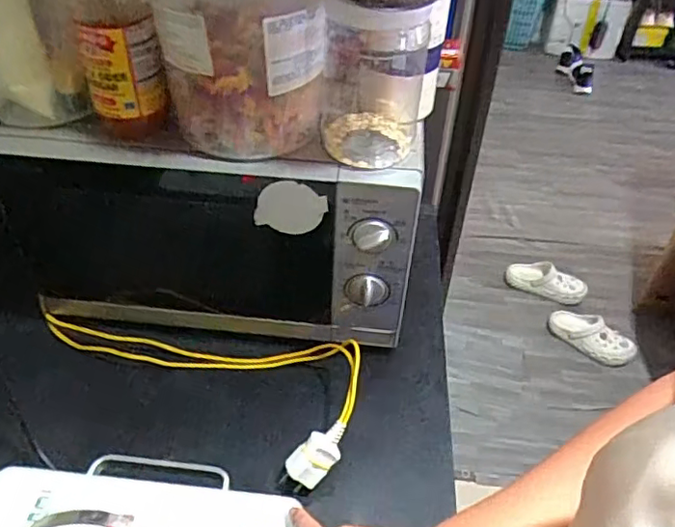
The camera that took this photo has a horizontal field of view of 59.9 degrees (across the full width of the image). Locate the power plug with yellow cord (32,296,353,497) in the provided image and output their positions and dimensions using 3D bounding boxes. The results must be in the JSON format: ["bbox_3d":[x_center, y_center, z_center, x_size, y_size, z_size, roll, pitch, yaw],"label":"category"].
[{"bbox_3d":[-0.150,0.084,0.674,0.411,0.072,0.166,25,47,22],"label":"power plug with yellow cord"}]

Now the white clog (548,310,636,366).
[{"bbox_3d":[0.745,0.214,1.725,0.102,0.075,0.242,-29,51,-30],"label":"white clog"}]

